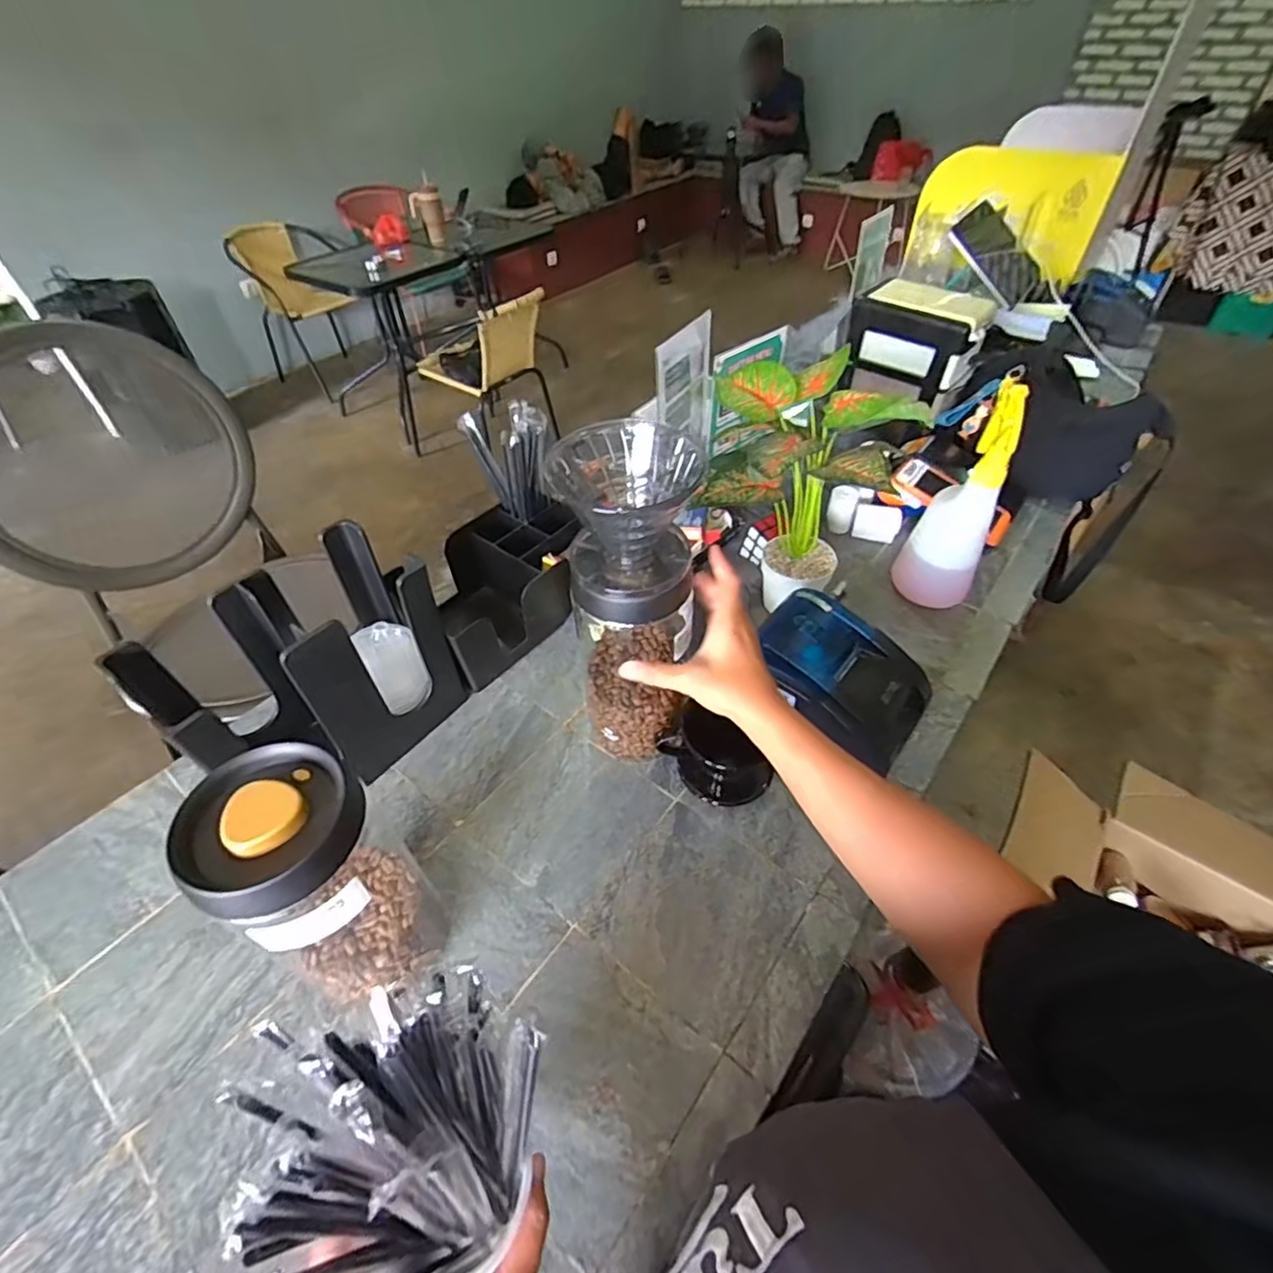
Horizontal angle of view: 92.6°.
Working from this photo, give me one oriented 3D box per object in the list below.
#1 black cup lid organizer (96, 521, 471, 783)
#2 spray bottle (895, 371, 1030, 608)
[{"bbox_3d":[-0.298,0.048,0.579,0.134,0.204,0.228,30,54,27],"label":"black cup lid organizer"},{"bbox_3d":[0.375,-0.155,0.709,0.086,0.269,0.084,23,51,22],"label":"spray bottle"}]

